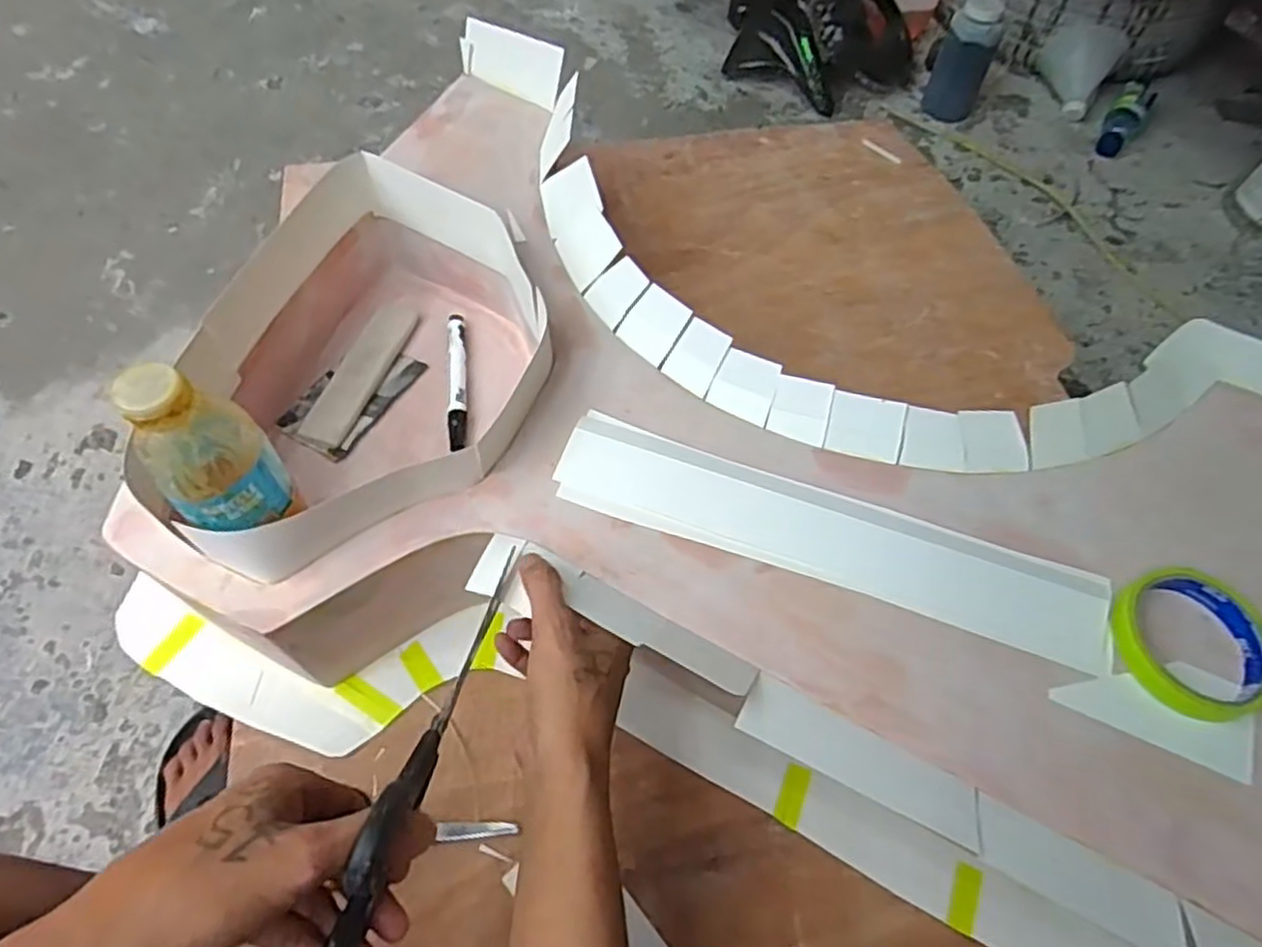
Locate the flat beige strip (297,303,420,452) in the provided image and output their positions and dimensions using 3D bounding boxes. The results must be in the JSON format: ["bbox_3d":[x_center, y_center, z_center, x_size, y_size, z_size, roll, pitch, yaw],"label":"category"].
[{"bbox_3d":[-0.232,-0.089,0.632,0.041,0.007,0.155,16,59,7],"label":"flat beige strip"}]

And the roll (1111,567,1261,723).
[{"bbox_3d":[0.342,0.102,0.441,0.087,0.021,0.089,1,59,-2],"label":"roll"}]

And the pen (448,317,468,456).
[{"bbox_3d":[-0.150,-0.084,0.633,0.015,0.010,0.143,-5,59,-6],"label":"pen"}]

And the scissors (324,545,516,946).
[{"bbox_3d":[-0.102,0.129,0.377,0.016,0.073,0.234,15,44,4],"label":"scissors"}]

